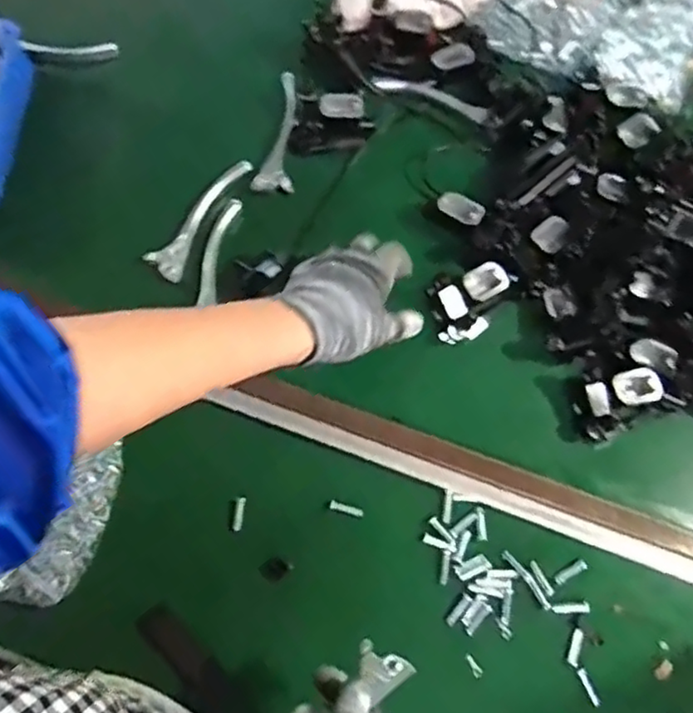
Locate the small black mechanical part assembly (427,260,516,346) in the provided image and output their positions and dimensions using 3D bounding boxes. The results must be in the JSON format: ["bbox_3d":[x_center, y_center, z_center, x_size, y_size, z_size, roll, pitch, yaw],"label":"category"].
[{"bbox_3d":[0.121,-0.056,0.597,0.091,0.041,0.058,-27,75,-7],"label":"small black mechanical part assembly"}]

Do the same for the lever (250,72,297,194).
[{"bbox_3d":[-0.072,-0.237,0.681,0.041,0.026,0.147,3,73,2],"label":"lever"}]

